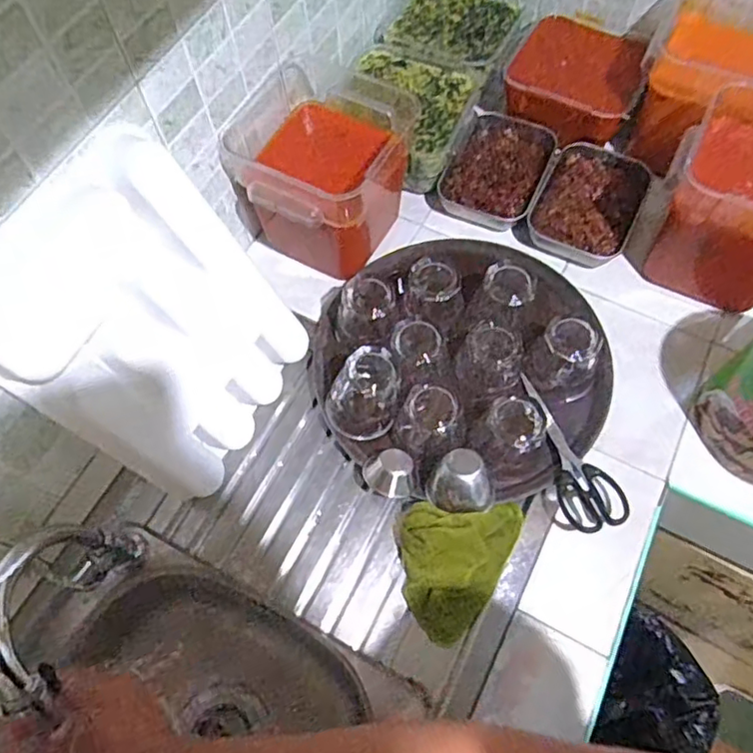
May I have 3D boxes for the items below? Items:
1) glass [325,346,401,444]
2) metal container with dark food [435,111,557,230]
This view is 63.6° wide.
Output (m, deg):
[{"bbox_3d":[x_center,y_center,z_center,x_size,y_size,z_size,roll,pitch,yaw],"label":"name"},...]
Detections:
[{"bbox_3d":[-0.016,0.022,0.682,0.078,0.084,0.078,0,65,0],"label":"glass"},{"bbox_3d":[0.169,-0.286,0.841,0.123,0.037,0.170,25,68,12],"label":"metal container with dark food"}]

